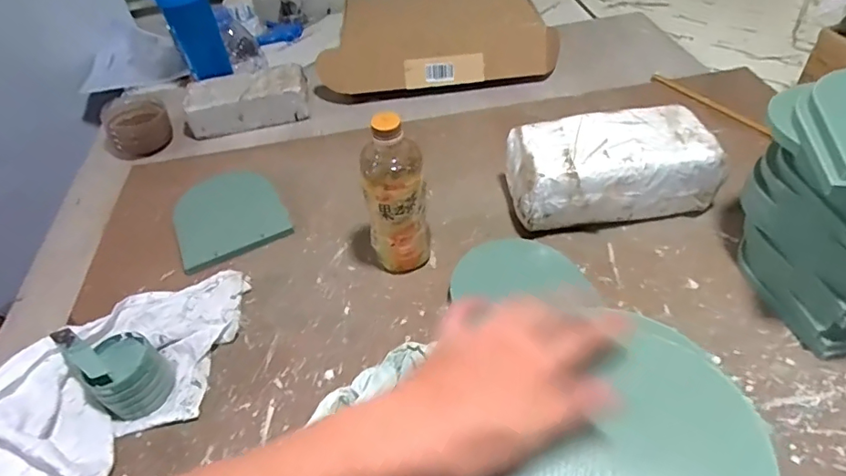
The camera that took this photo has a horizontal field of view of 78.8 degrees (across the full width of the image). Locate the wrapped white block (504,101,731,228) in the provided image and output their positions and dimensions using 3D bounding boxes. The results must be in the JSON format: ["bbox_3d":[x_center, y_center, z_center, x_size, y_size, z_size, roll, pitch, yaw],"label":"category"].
[{"bbox_3d":[0.236,-0.085,0.663,0.247,0.111,0.117,-8,45,-1],"label":"wrapped white block"}]

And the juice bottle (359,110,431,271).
[{"bbox_3d":[-0.033,-0.043,0.588,0.069,0.205,0.063,20,51,25],"label":"juice bottle"}]

